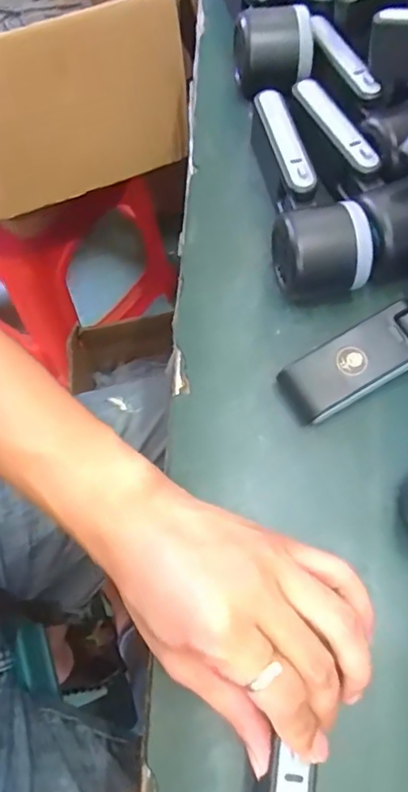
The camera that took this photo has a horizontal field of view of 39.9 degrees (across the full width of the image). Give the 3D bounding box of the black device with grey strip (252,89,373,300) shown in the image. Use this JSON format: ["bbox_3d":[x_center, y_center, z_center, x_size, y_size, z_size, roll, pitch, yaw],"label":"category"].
[{"bbox_3d":[0.074,-0.147,0.400,0.059,0.051,0.160,-4,70,-2],"label":"black device with grey strip"}]

